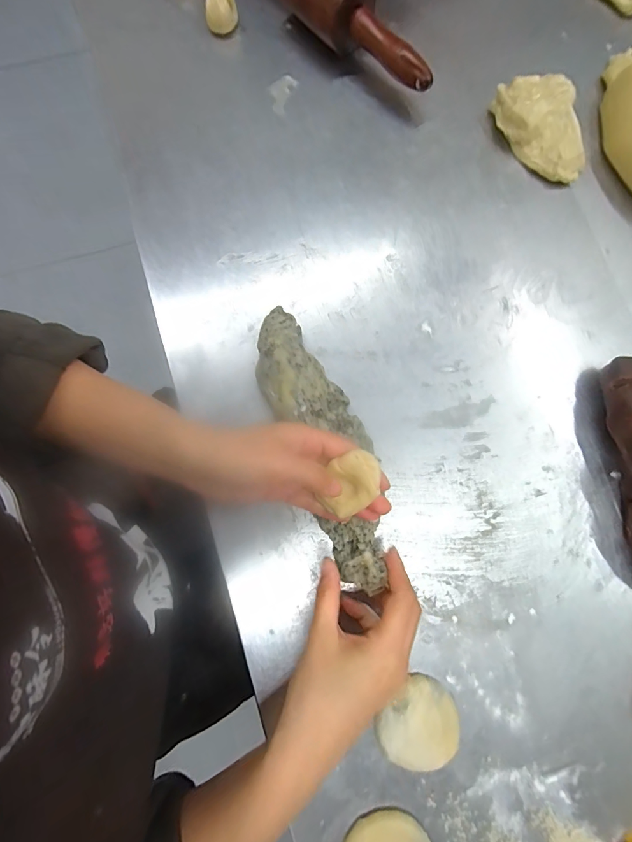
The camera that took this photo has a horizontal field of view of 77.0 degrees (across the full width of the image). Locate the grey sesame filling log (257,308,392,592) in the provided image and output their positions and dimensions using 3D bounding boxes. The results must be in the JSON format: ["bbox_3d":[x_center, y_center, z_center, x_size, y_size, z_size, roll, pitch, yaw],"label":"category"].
[{"bbox_3d":[0.007,0.015,0.335,0.068,0.036,0.245,-20,83,-4],"label":"grey sesame filling log"}]

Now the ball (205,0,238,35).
[{"bbox_3d":[-0.103,-0.447,0.433,0.034,0.032,0.031,0,80,0],"label":"ball"}]

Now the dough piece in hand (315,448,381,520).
[{"bbox_3d":[0.027,0.045,0.294,0.044,0.020,0.036,-36,82,-6],"label":"dough piece in hand"}]

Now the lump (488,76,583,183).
[{"bbox_3d":[0.230,-0.292,0.400,0.074,0.037,0.105,-15,80,-3],"label":"lump"}]

